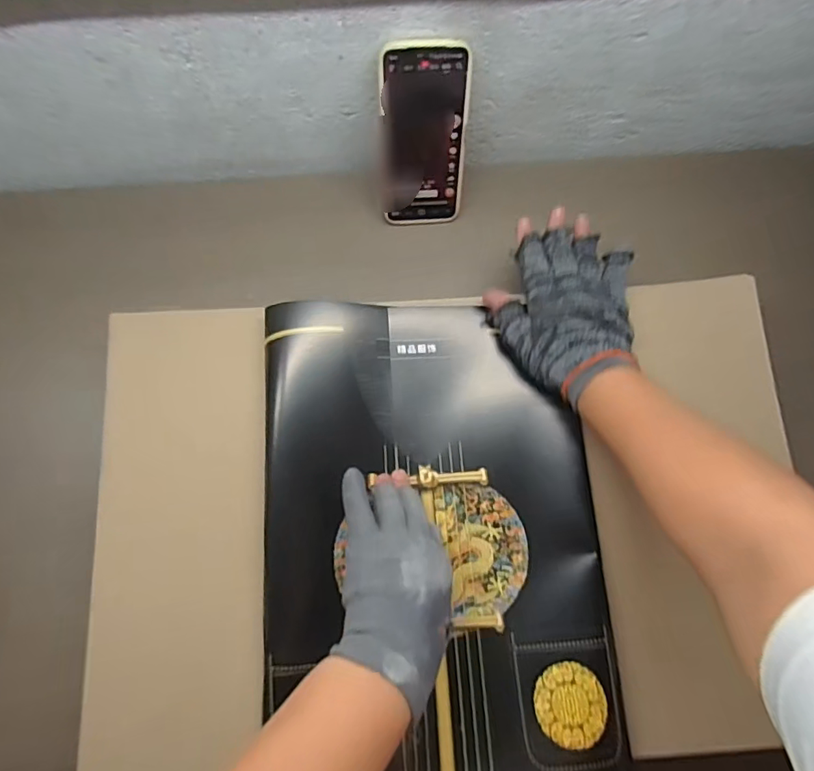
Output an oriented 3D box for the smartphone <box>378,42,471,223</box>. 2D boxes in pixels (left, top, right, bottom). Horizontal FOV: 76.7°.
[{"bbox_3d":[0.016,-0.231,0.489,0.079,0.167,0.014,-5,51,-3],"label":"smartphone"}]

